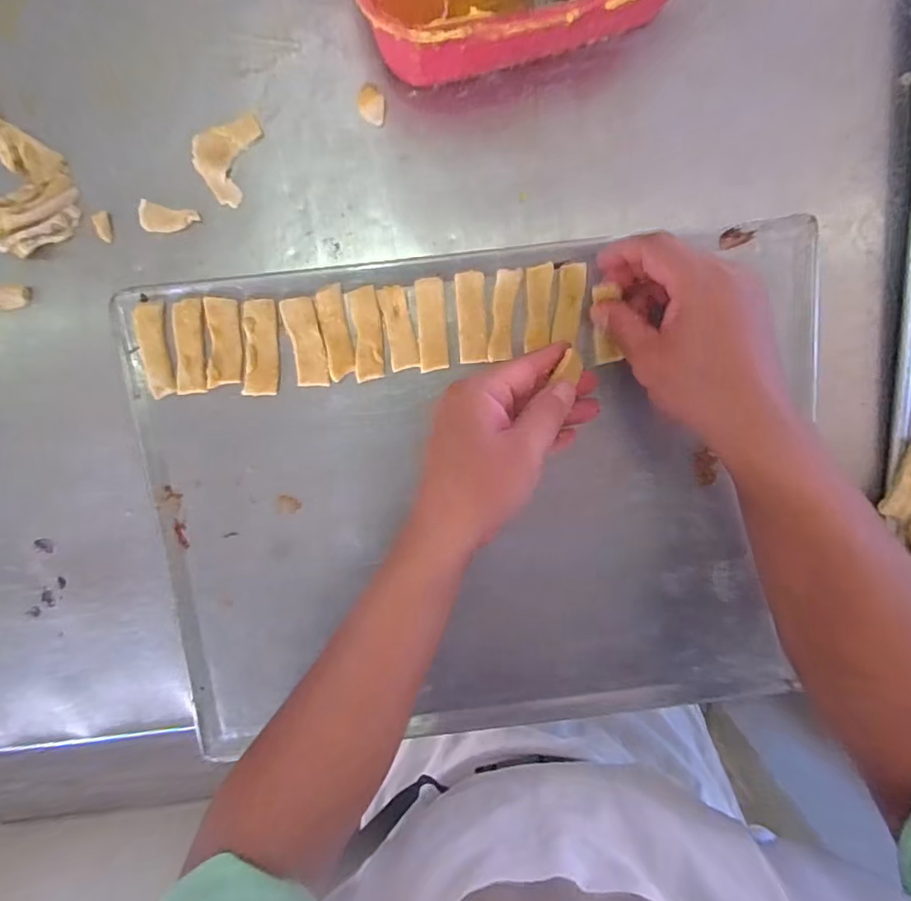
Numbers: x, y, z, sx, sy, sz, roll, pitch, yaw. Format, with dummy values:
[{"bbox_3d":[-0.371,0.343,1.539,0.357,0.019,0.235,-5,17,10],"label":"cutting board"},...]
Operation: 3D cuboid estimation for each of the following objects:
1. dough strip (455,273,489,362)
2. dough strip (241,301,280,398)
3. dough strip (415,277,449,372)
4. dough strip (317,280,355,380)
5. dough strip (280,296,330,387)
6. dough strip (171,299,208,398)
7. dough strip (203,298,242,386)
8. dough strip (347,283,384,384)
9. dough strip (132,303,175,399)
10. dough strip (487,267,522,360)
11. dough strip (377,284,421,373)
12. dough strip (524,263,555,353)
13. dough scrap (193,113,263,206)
[{"bbox_3d":[0.011,-0.085,0.351,0.018,0.004,0.057,-4,100,0],"label":"dough strip"},{"bbox_3d":[-0.125,-0.066,0.351,0.021,0.004,0.060,3,99,-2],"label":"dough strip"},{"bbox_3d":[-0.015,-0.081,0.352,0.018,0.004,0.058,-4,100,-1],"label":"dough strip"},{"bbox_3d":[-0.076,-0.075,0.350,0.017,0.004,0.058,-9,100,0],"label":"dough strip"},{"bbox_3d":[-0.096,-0.069,0.351,0.021,0.004,0.055,-9,100,0],"label":"dough strip"},{"bbox_3d":[-0.169,-0.066,0.348,0.019,0.004,0.059,-1,99,-1],"label":"dough strip"},{"bbox_3d":[-0.148,-0.069,0.348,0.022,0.004,0.054,1,99,-1],"label":"dough strip"},{"bbox_3d":[-0.057,-0.075,0.350,0.019,0.004,0.059,-4,100,0],"label":"dough strip"},{"bbox_3d":[-0.191,-0.064,0.348,0.018,0.004,0.058,-6,100,0],"label":"dough strip"},{"bbox_3d":[0.031,-0.086,0.349,0.016,0.004,0.058,6,99,-2],"label":"dough strip"},{"bbox_3d":[-0.036,-0.078,0.351,0.018,0.004,0.053,-10,100,0],"label":"dough strip"},{"bbox_3d":[0.054,-0.092,0.349,0.017,0.004,0.052,-1,99,-1],"label":"dough strip"},{"bbox_3d":[-0.141,-0.181,0.334,0.033,0.005,0.053,22,98,-5],"label":"dough scrap"}]

